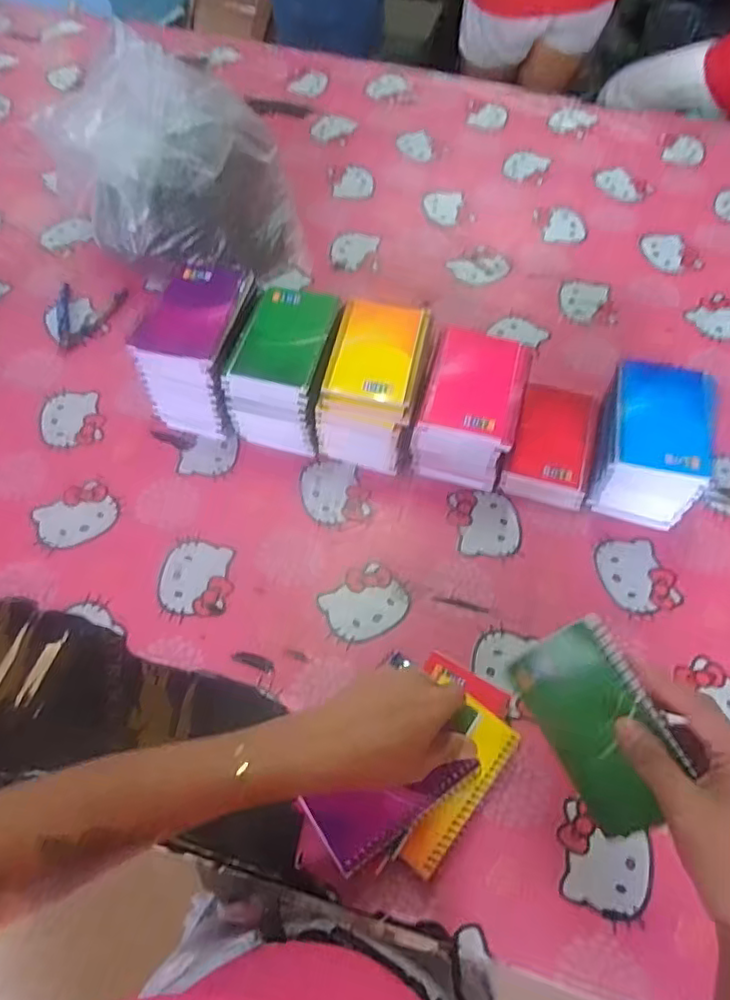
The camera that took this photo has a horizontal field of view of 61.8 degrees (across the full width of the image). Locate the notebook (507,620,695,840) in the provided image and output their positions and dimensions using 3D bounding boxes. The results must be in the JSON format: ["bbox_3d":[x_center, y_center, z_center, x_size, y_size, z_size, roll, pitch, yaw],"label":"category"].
[{"bbox_3d":[0.156,0.151,0.407,0.012,0.081,0.127,1,54,-49],"label":"notebook"}]

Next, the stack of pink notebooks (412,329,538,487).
[{"bbox_3d":[0.108,-0.091,0.642,0.097,0.105,0.139,16,60,8],"label":"stack of pink notebooks"}]

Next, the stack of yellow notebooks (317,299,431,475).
[{"bbox_3d":[0.010,-0.121,0.656,0.094,0.111,0.138,12,60,6],"label":"stack of yellow notebooks"}]

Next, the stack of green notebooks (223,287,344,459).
[{"bbox_3d":[-0.084,-0.140,0.665,0.096,0.110,0.142,11,60,6],"label":"stack of green notebooks"}]

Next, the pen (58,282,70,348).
[{"bbox_3d":[-0.383,-0.238,0.777,0.014,0.006,0.119,-12,60,-8],"label":"pen"}]

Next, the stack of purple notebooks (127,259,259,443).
[{"bbox_3d":[-0.177,-0.163,0.672,0.093,0.123,0.140,16,60,9],"label":"stack of purple notebooks"}]

